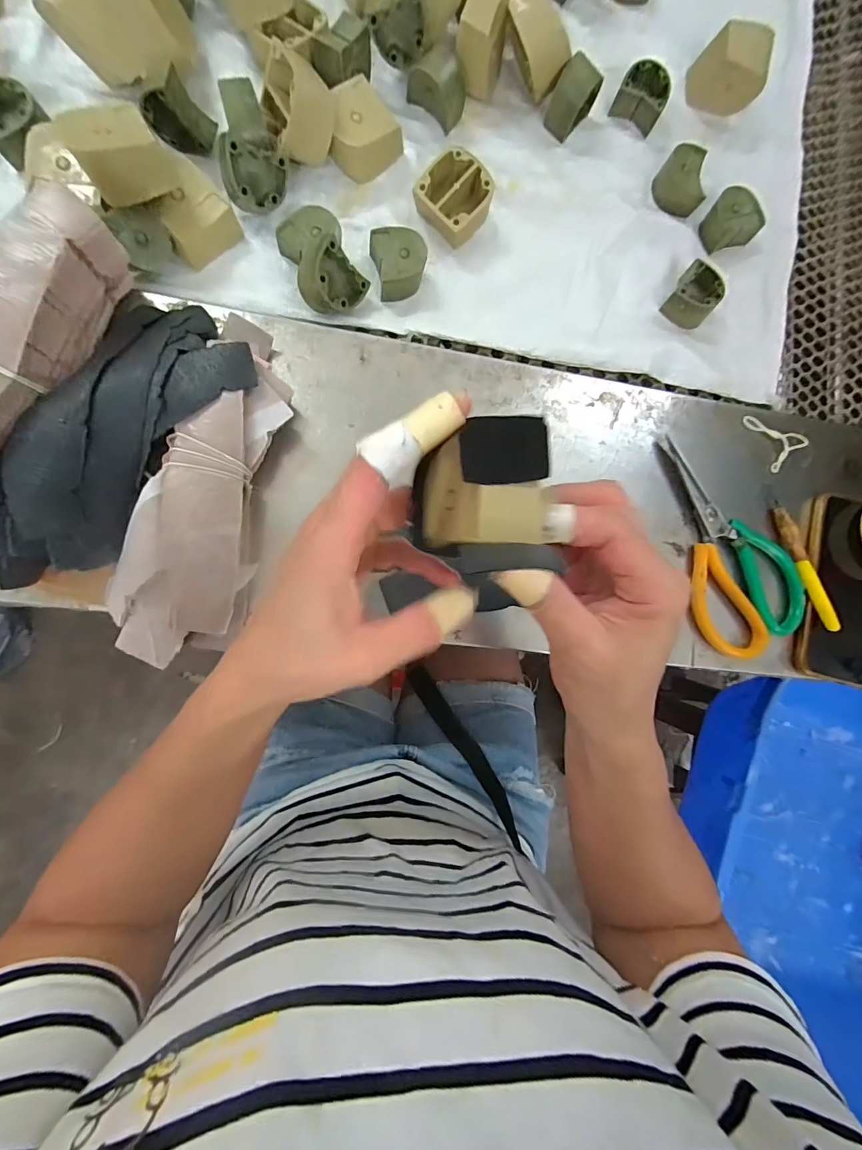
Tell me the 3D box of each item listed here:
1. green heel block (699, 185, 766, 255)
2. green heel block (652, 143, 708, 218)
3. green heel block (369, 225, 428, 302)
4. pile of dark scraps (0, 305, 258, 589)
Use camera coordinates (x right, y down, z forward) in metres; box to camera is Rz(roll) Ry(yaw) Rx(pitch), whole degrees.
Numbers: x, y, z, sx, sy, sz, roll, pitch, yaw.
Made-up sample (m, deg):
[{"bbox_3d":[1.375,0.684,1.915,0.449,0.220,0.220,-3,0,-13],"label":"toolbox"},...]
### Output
[{"bbox_3d":[0.280,-0.328,0.402,0.043,0.024,0.045,-38,92,-10],"label":"green heel block"},{"bbox_3d":[0.232,-0.363,0.399,0.039,0.027,0.042,-11,87,-10],"label":"green heel block"},{"bbox_3d":[-0.025,-0.254,0.353,0.040,0.025,0.046,-13,88,-10],"label":"green heel block"},{"bbox_3d":[-0.207,-0.090,0.274,0.099,0.038,0.216,33,81,-5],"label":"pile of dark scraps"}]

